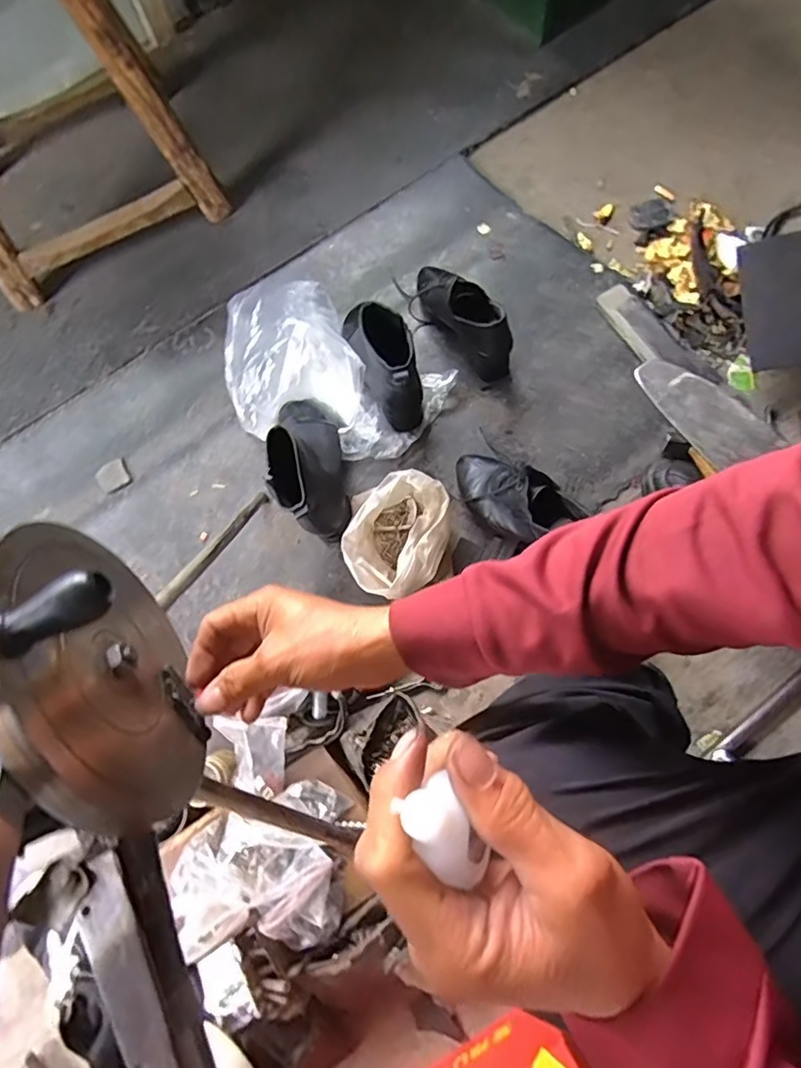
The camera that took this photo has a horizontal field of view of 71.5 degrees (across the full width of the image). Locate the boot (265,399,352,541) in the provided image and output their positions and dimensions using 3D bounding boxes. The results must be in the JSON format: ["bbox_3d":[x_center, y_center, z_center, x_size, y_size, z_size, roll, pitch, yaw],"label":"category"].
[{"bbox_3d":[-0.124,-0.105,0.736,0.085,0.143,0.210,-9,76,0],"label":"boot"}]

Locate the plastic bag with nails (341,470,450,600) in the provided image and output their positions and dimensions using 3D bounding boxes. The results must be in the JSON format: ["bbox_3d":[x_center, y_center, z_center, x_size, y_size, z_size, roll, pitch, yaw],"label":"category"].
[{"bbox_3d":[0.003,0.006,0.698,0.110,0.101,0.157,34,80,10],"label":"plastic bag with nails"}]

